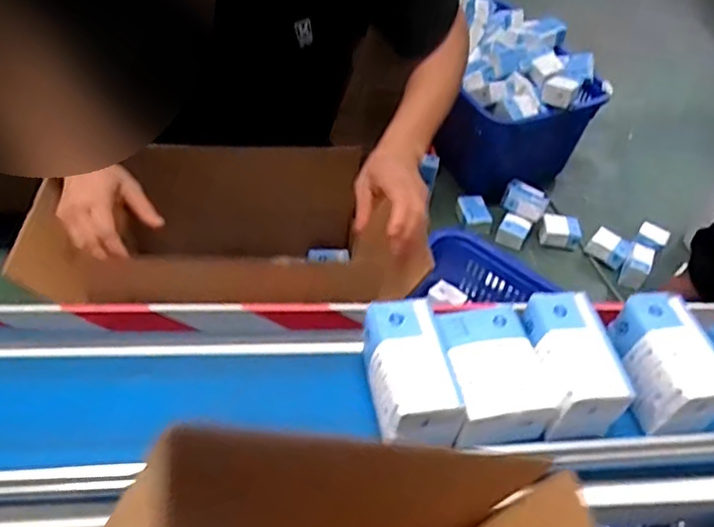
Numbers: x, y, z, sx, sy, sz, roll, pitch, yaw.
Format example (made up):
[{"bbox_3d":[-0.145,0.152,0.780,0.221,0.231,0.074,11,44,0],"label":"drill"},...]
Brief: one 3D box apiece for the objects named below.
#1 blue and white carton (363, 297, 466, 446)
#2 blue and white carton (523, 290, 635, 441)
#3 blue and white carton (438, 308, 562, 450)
[{"bbox_3d":[0.050,0.101,0.575,0.076,0.054,0.130,-6,49,-13],"label":"blue and white carton"},{"bbox_3d":[0.211,0.096,0.605,0.073,0.069,0.127,-2,49,-9],"label":"blue and white carton"},{"bbox_3d":[0.129,0.107,0.604,0.098,0.061,0.121,-5,49,-12],"label":"blue and white carton"}]

